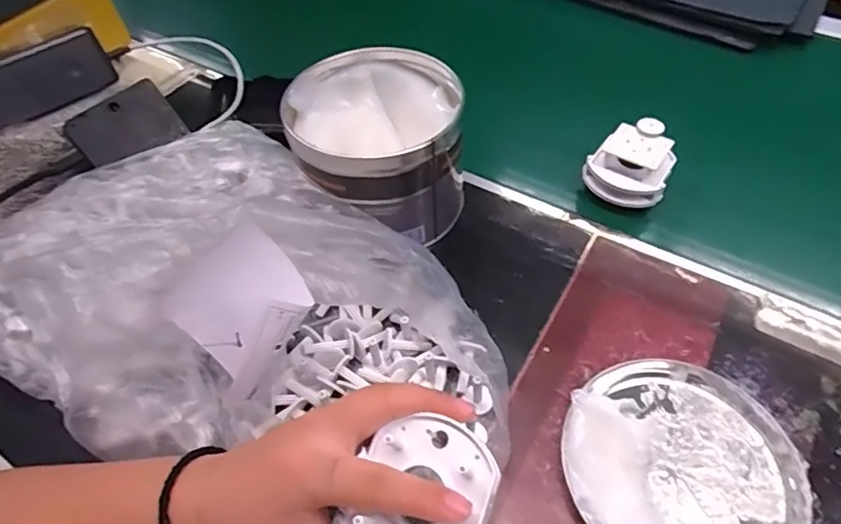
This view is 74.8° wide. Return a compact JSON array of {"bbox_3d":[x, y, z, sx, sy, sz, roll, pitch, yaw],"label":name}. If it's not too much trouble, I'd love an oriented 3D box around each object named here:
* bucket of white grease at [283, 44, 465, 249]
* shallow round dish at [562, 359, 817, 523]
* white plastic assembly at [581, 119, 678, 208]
[{"bbox_3d":[-0.030,-0.082,0.427,0.121,0.103,0.126,-2,52,3],"label":"bucket of white grease"},{"bbox_3d":[0.148,0.113,0.311,0.126,0.028,0.127,-2,52,3],"label":"shallow round dish"},{"bbox_3d":[0.174,-0.080,0.449,0.061,0.046,0.057,31,61,25],"label":"white plastic assembly"}]

